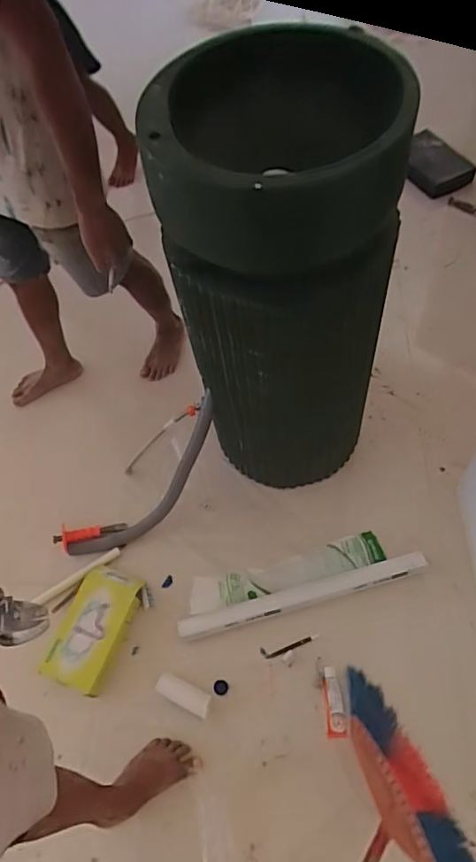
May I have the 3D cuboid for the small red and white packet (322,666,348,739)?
[{"bbox_3d":[0.212,0.601,1.195,0.043,0.024,0.138,-7,60,4],"label":"small red and white packet"}]

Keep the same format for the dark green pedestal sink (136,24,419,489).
[{"bbox_3d":[0.119,-0.237,1.142,0.359,0.919,0.359,13,63,15],"label":"dark green pedestal sink"}]

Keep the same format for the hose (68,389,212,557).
[{"bbox_3d":[-0.206,0.147,1.399,0.592,0.163,0.100,-47,63,16],"label":"hose"}]

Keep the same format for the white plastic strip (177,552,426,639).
[{"bbox_3d":[0.155,0.396,1.301,0.605,0.029,0.046,-16,59,-1],"label":"white plastic strip"}]

